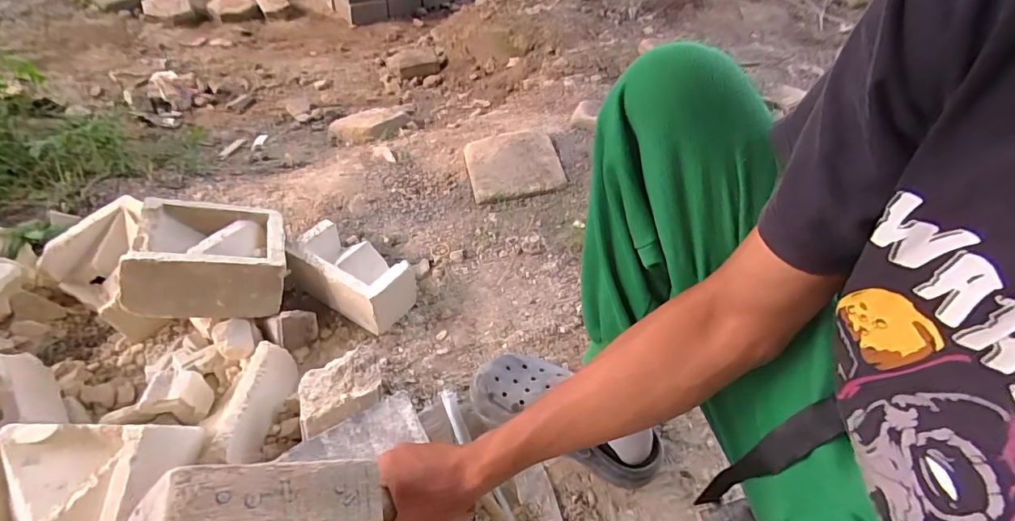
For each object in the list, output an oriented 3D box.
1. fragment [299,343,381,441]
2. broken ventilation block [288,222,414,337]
[{"bbox_3d":[-0.228,0.174,0.630,0.113,0.044,0.083,-16,50,-18],"label":"fragment"},{"bbox_3d":[-0.277,0.021,0.814,0.210,0.099,0.104,26,51,20],"label":"broken ventilation block"}]

